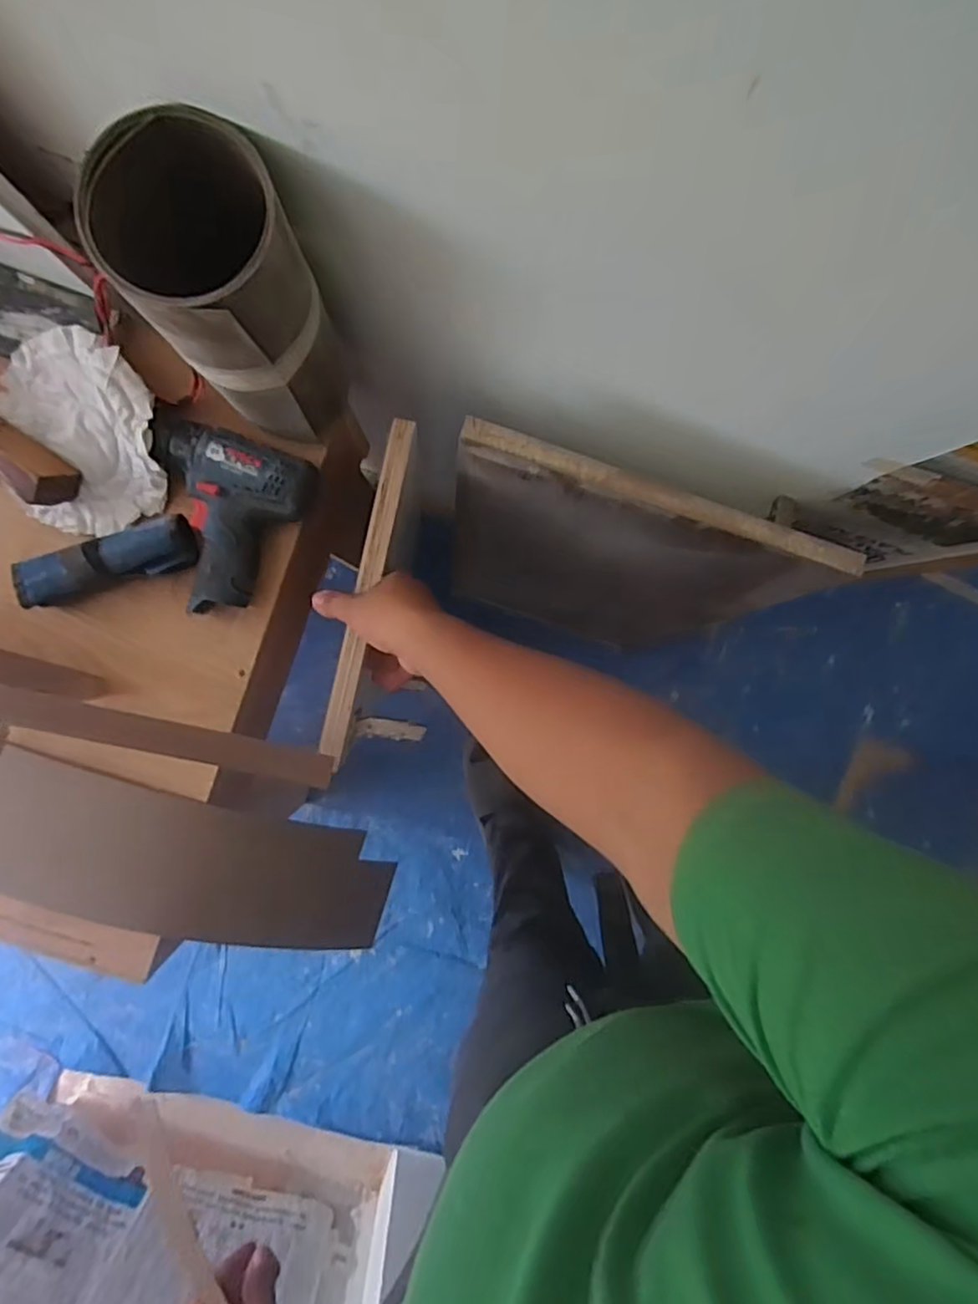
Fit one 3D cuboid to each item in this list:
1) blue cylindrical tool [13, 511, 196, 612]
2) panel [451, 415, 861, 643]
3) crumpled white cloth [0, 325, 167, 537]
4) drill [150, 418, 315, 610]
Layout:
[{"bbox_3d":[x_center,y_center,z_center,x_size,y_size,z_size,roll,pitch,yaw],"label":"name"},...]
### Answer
[{"bbox_3d":[-0.352,-0.083,0.612,0.164,0.047,0.053,-20,92,-2],"label":"blue cylindrical tool"},{"bbox_3d":[0.133,-0.090,0.719,0.350,0.387,0.023,18,80,-1],"label":"panel"},{"bbox_3d":[-0.378,-0.201,0.604,0.154,0.046,0.175,-16,92,-2],"label":"crumpled white cloth"},{"bbox_3d":[-0.240,-0.117,0.614,0.138,0.057,0.167,11,91,-3],"label":"drill"}]

